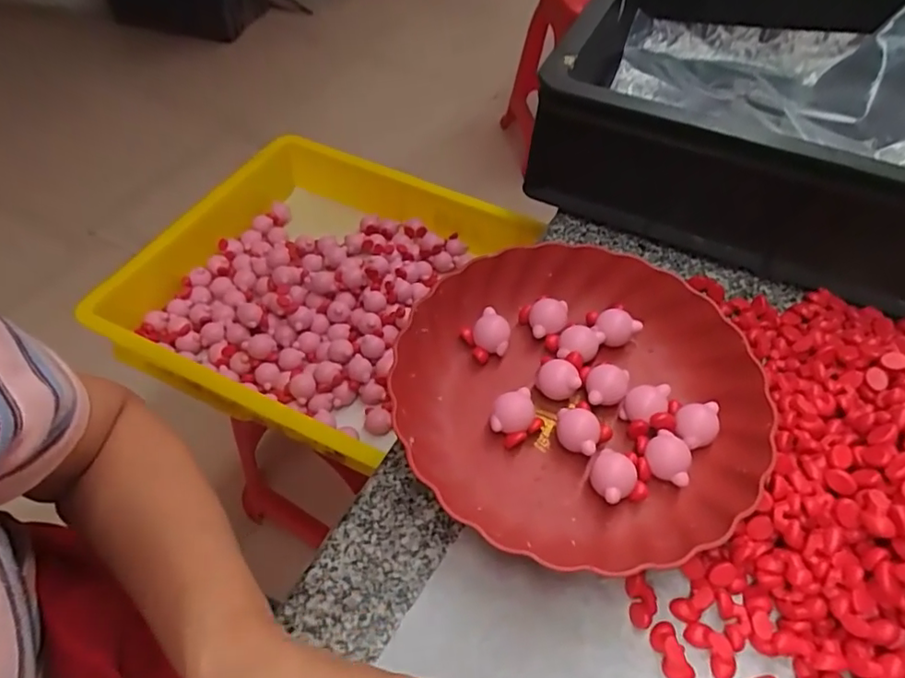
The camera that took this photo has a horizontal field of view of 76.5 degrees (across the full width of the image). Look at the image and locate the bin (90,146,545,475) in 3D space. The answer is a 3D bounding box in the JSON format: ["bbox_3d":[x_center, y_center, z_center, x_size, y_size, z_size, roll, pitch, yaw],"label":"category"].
[{"bbox_3d":[-0.194,-0.071,0.771,0.421,0.140,0.433,19,54,12],"label":"bin"}]

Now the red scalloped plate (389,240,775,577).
[{"bbox_3d":[0.083,0.033,0.401,0.233,0.047,0.225,1,53,-2],"label":"red scalloped plate"}]

